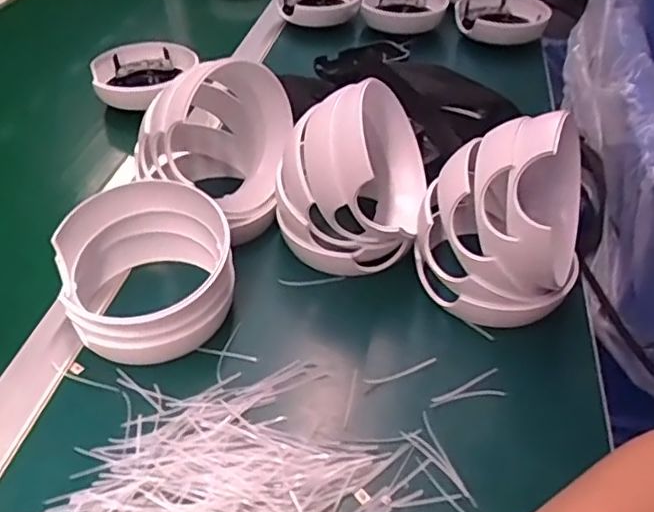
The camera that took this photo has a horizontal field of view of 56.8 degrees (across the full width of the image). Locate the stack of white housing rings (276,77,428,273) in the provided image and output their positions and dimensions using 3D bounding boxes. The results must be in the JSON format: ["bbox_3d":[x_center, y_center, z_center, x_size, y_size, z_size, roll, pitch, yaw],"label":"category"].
[{"bbox_3d":[0.021,-0.063,0.461,0.105,0.135,0.112,13,44,14],"label":"stack of white housing rings"}]

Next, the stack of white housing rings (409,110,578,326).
[{"bbox_3d":[0.127,-0.027,0.419,0.104,0.128,0.109,32,51,30],"label":"stack of white housing rings"}]

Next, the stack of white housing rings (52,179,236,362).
[{"bbox_3d":[-0.127,0.006,0.423,0.114,0.071,0.123,-14,45,-15],"label":"stack of white housing rings"}]

